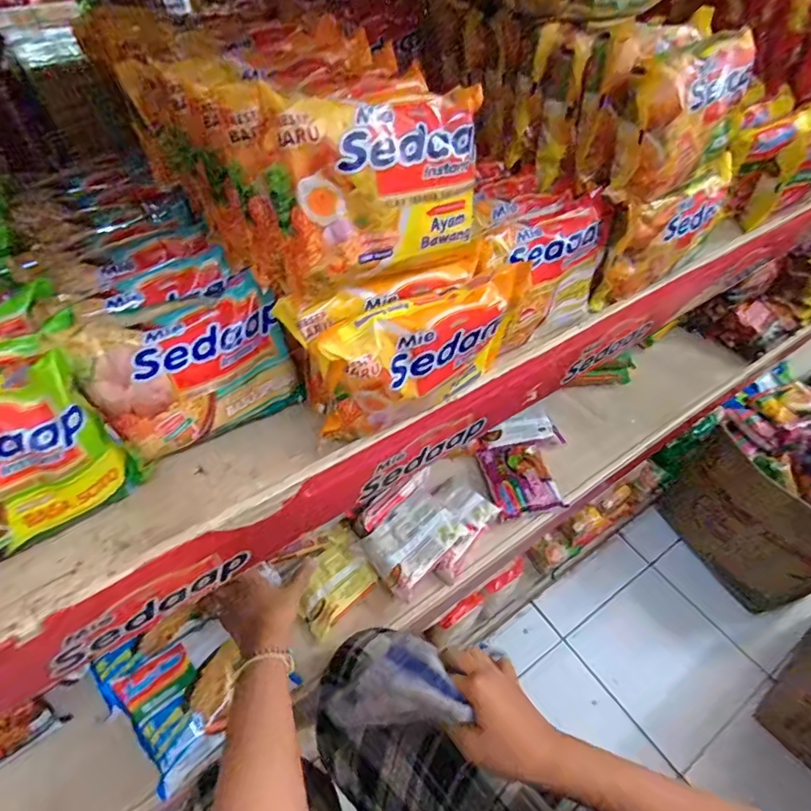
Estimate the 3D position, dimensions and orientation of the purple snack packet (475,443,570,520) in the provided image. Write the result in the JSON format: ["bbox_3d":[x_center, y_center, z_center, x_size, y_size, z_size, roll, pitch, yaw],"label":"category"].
[{"bbox_3d":[0.178,0.110,0.788,0.096,0.025,0.128,-9,49,-8],"label":"purple snack packet"}]

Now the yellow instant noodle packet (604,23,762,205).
[{"bbox_3d":[0.211,-0.216,0.378,0.129,0.084,0.032,-32,56,-25],"label":"yellow instant noodle packet"}]

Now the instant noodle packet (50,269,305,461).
[{"bbox_3d":[-0.137,-0.022,0.330,0.122,0.093,0.029,-29,36,-26],"label":"instant noodle packet"}]

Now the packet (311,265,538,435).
[{"bbox_3d":[0.019,-0.031,0.330,0.151,0.083,0.030,-23,53,-19],"label":"packet"}]

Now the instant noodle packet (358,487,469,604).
[{"bbox_3d":[0.014,0.182,0.691,0.126,0.043,0.097,-30,55,-24],"label":"instant noodle packet"}]

